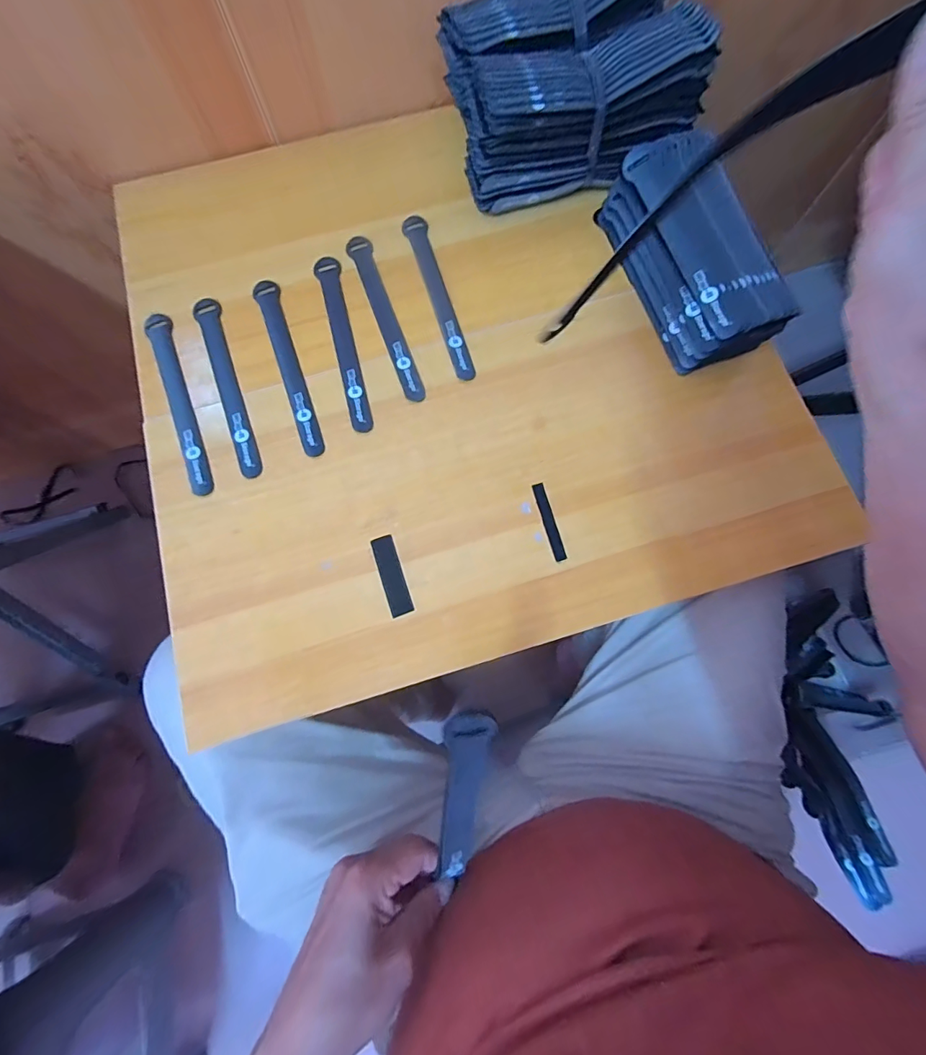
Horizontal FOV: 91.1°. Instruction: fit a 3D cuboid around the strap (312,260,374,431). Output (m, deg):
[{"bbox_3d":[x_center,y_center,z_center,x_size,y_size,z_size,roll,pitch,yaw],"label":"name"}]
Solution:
[{"bbox_3d":[-0.115,-0.183,0.442,0.023,0.004,0.195,-15,76,-2],"label":"strap"}]

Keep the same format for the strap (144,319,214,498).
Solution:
[{"bbox_3d":[-0.268,-0.121,0.431,0.025,0.006,0.199,-23,77,-4],"label":"strap"}]

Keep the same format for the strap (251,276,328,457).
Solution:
[{"bbox_3d":[-0.167,-0.157,0.439,0.024,0.005,0.195,-21,76,-7],"label":"strap"}]

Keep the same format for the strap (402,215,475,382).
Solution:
[{"bbox_3d":[-0.025,-0.233,0.453,0.024,0.004,0.196,-16,76,-3],"label":"strap"}]

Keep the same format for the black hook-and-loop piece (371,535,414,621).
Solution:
[{"bbox_3d":[-0.061,0.041,0.388,0.020,0.004,0.069,-19,76,-3],"label":"black hook-and-loop piece"}]

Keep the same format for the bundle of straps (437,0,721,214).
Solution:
[{"bbox_3d":[0.098,-0.423,0.435,0.208,0.099,0.164,-15,76,-2],"label":"bundle of straps"}]

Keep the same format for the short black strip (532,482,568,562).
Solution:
[{"bbox_3d":[0.076,-0.005,0.398,0.011,0.004,0.070,-15,76,-2],"label":"short black strip"}]

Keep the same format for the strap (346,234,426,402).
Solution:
[{"bbox_3d":[-0.076,-0.208,0.448,0.021,0.006,0.195,-20,77,-4],"label":"strap"}]

